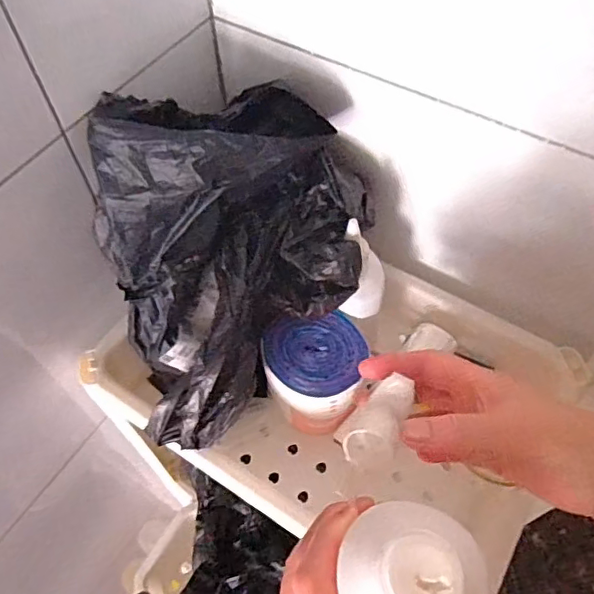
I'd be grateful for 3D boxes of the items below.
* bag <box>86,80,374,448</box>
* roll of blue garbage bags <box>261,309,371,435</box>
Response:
[{"bbox_3d":[-0.037,-0.036,0.408,0.192,0.151,0.194,-18,63,-12],"label":"bag"},{"bbox_3d":[0.015,0.062,0.472,0.086,0.075,0.078,32,64,15],"label":"roll of blue garbage bags"}]

